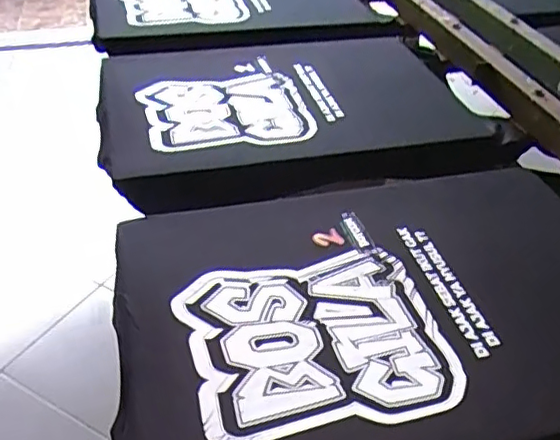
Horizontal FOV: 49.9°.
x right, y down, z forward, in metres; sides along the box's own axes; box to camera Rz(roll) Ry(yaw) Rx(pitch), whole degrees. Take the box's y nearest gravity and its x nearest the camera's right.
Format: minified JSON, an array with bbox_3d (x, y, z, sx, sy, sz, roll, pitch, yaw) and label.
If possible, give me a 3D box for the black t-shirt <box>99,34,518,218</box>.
[{"bbox_3d":[0.036,-0.212,1.115,0.691,0.120,0.498,-7,40,-11],"label":"black t-shirt"}]

